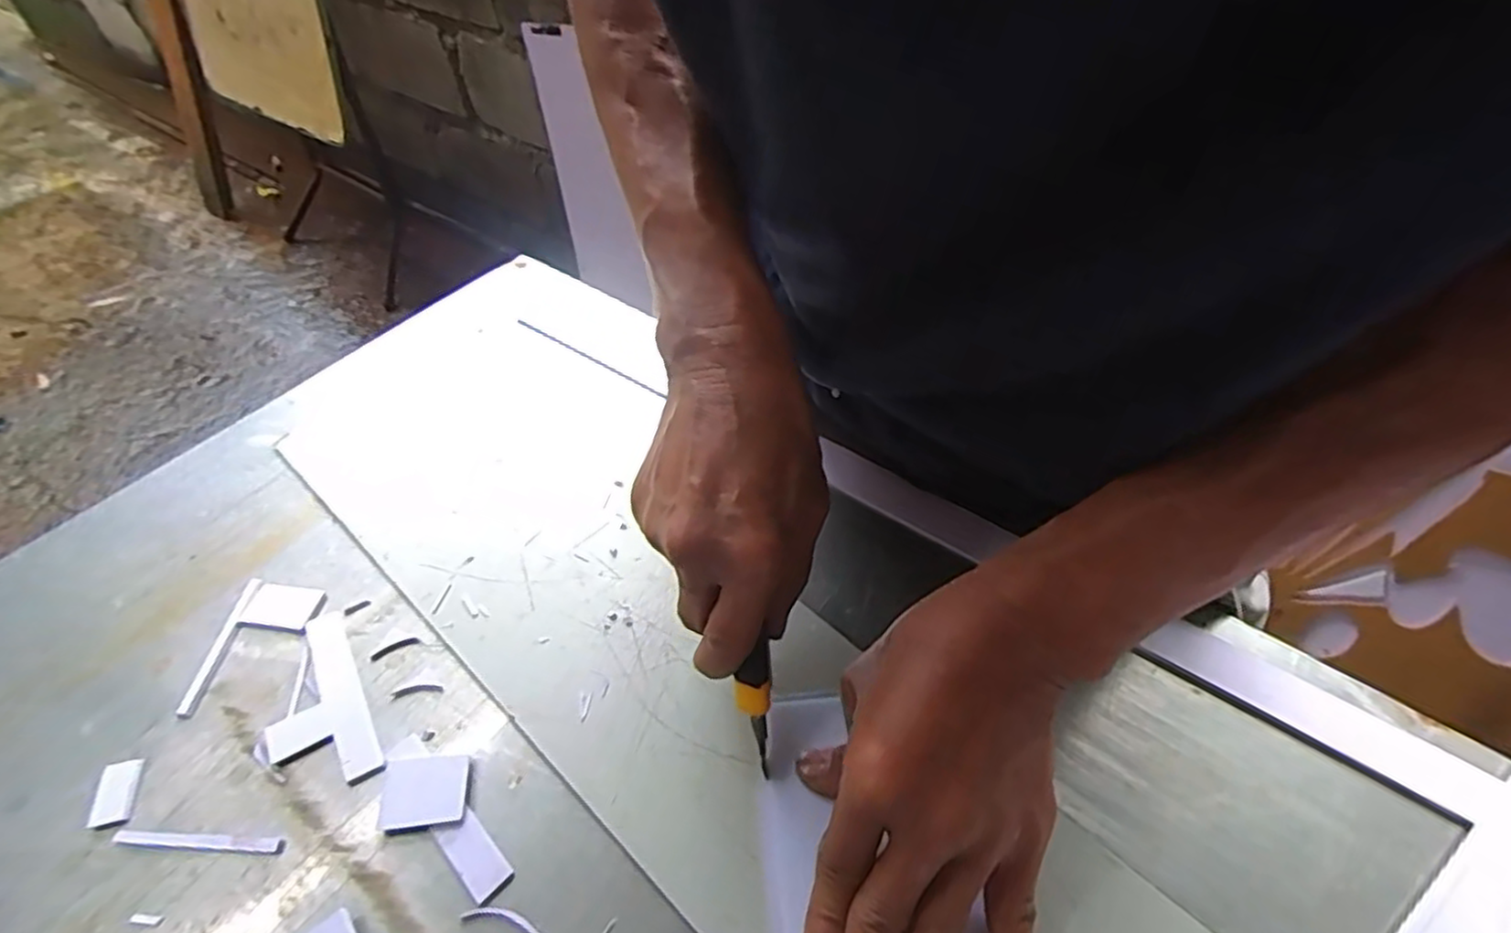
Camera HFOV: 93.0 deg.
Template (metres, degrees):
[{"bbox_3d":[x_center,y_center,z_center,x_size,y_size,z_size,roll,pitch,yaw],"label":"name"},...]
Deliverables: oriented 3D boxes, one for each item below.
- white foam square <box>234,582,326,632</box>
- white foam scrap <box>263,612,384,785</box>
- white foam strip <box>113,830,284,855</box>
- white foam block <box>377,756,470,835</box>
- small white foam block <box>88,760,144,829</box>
[{"bbox_3d":[-0.252,0.073,0.381,0.037,0.004,0.024,6,50,5],"label":"white foam square"},{"bbox_3d":[-0.213,0.115,0.347,0.042,0.004,0.093,-26,54,-20],"label":"white foam scrap"},{"bbox_3d":[-0.239,0.160,0.306,0.073,0.004,0.006,3,50,2],"label":"white foam strip"},{"bbox_3d":[-0.147,0.144,0.318,0.038,0.004,0.029,-7,50,-6],"label":"white foam block"},{"bbox_3d":[-0.287,0.145,0.322,0.015,0.004,0.027,-10,51,-8],"label":"small white foam block"}]

